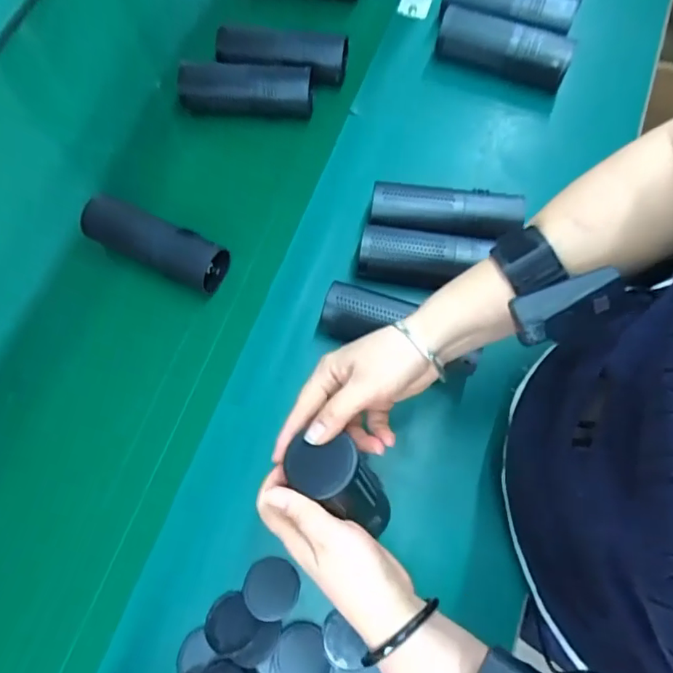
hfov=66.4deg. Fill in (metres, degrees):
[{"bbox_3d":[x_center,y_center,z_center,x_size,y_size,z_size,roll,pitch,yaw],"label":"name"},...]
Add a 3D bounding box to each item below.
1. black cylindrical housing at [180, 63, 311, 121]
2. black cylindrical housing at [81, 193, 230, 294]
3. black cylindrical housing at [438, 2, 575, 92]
[{"bbox_3d":[-0.111,-0.307,0.639,0.163,0.050,0.043,5,72,3],"label":"black cylindrical housing"},{"bbox_3d":[-0.203,-0.106,0.571,0.168,0.042,0.055,23,74,9],"label":"black cylindrical housing"},{"bbox_3d":[0.204,-0.352,0.636,0.163,0.050,0.066,15,73,6],"label":"black cylindrical housing"}]

